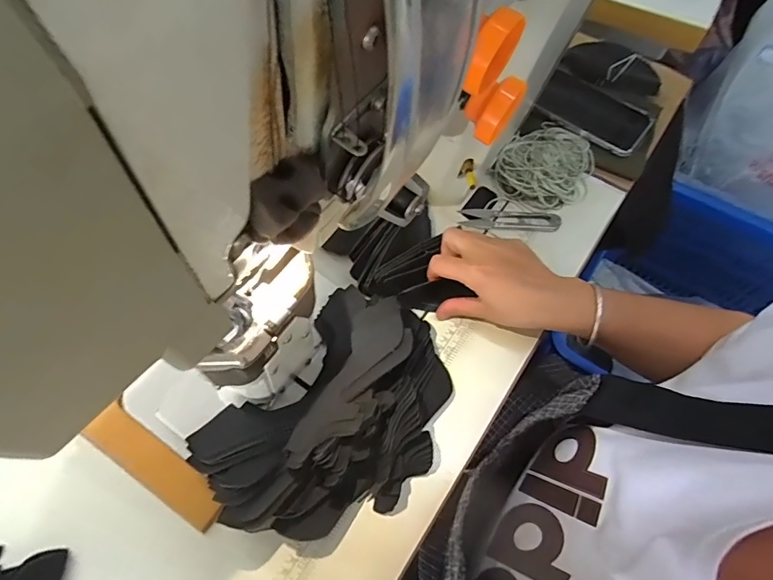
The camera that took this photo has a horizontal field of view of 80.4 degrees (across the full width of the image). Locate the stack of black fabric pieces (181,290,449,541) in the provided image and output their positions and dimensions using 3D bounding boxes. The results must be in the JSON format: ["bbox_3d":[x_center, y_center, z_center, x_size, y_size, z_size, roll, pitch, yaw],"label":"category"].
[{"bbox_3d":[-0.035,0.107,0.398,0.148,0.068,0.227,39,69,18],"label":"stack of black fabric pieces"}]

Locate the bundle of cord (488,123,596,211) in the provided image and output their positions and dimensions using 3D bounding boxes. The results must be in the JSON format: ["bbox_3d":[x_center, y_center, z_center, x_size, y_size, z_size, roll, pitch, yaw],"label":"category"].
[{"bbox_3d":[0.194,-0.153,0.551,0.105,0.042,0.117,29,66,14],"label":"bundle of cord"}]

